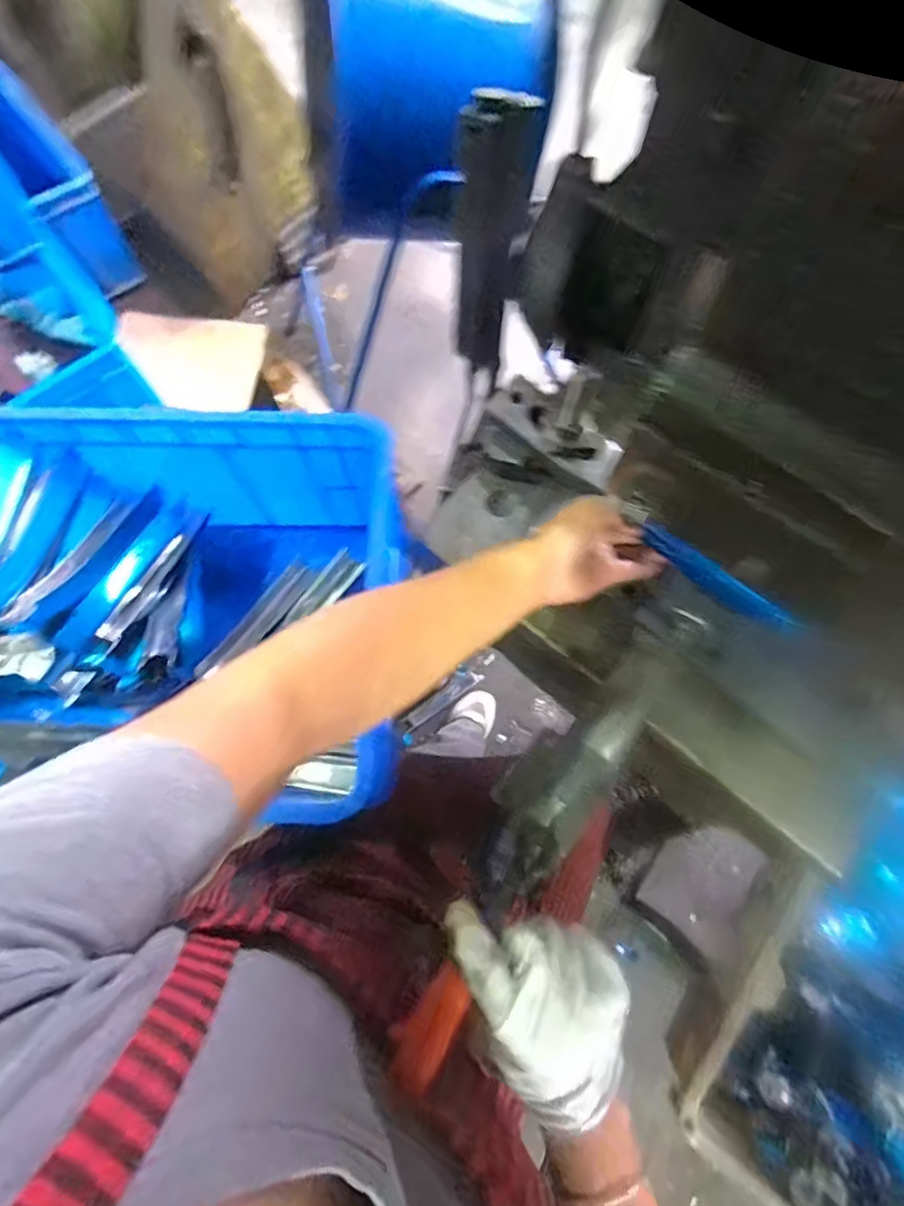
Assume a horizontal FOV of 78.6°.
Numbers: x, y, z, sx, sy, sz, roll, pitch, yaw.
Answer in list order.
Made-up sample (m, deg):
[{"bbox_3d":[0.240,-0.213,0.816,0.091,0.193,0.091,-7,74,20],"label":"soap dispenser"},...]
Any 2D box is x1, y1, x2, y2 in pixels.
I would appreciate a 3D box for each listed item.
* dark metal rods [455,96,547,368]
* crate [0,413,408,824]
[{"bbox_3d":[0.036,-0.357,0.568,0.069,0.249,0.037,11,48,4],"label":"dark metal rods"},{"bbox_3d":[-0.299,0.014,0.555,0.473,0.202,0.350,1,73,1],"label":"crate"}]

